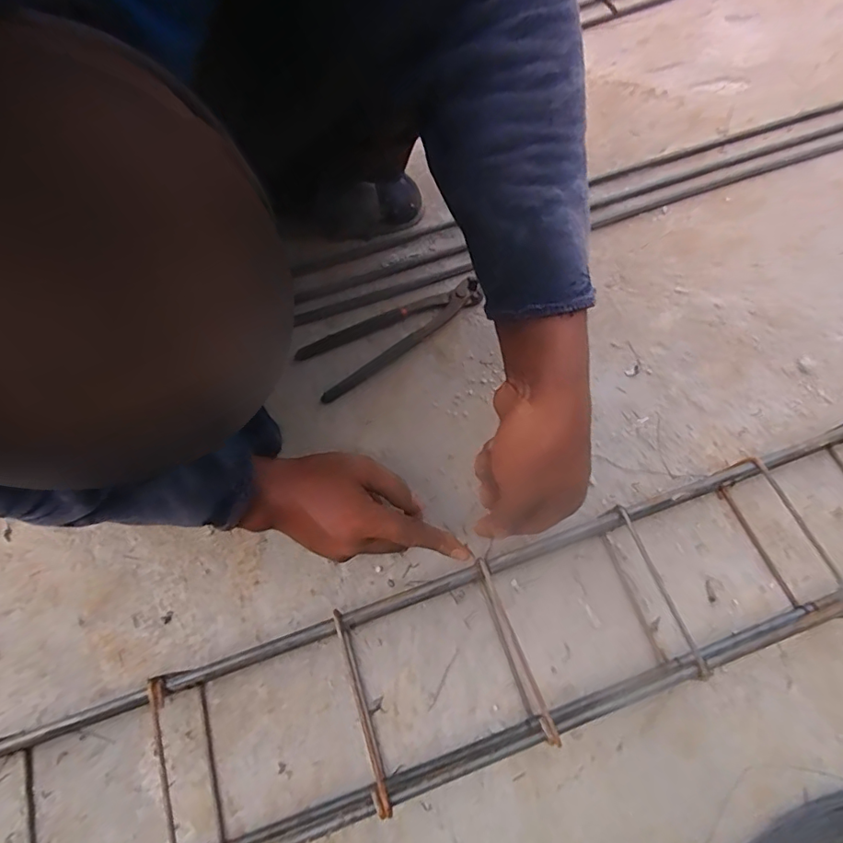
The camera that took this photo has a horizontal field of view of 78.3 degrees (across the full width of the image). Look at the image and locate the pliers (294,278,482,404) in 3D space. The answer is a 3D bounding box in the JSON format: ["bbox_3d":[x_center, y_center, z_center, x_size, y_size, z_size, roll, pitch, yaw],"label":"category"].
[{"bbox_3d":[-0.038,-0.108,0.592,0.213,0.019,0.071,-35,70,-13],"label":"pliers"}]

